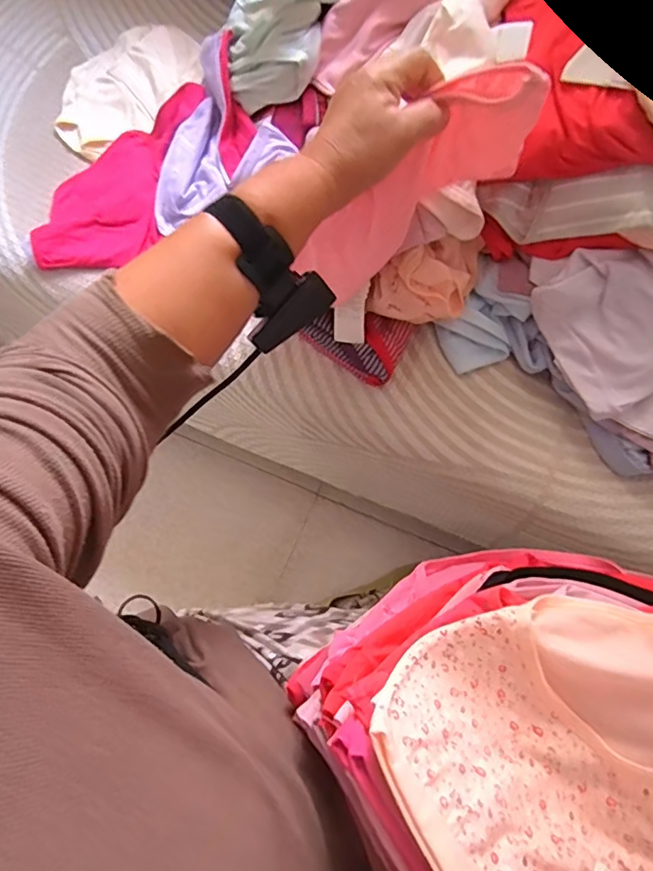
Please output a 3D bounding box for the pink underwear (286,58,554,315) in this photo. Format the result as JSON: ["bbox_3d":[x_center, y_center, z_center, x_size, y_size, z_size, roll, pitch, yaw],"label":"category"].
[{"bbox_3d":[0.083,-0.196,0.453,0.092,0.225,0.039,0,65,-44],"label":"pink underwear"}]

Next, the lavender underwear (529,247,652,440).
[{"bbox_3d":[0.287,-0.095,0.505,0.119,0.082,0.211,-27,74,-8],"label":"lavender underwear"}]

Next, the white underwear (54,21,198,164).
[{"bbox_3d":[-0.262,-0.444,0.696,0.134,0.020,0.211,35,75,11],"label":"white underwear"}]

